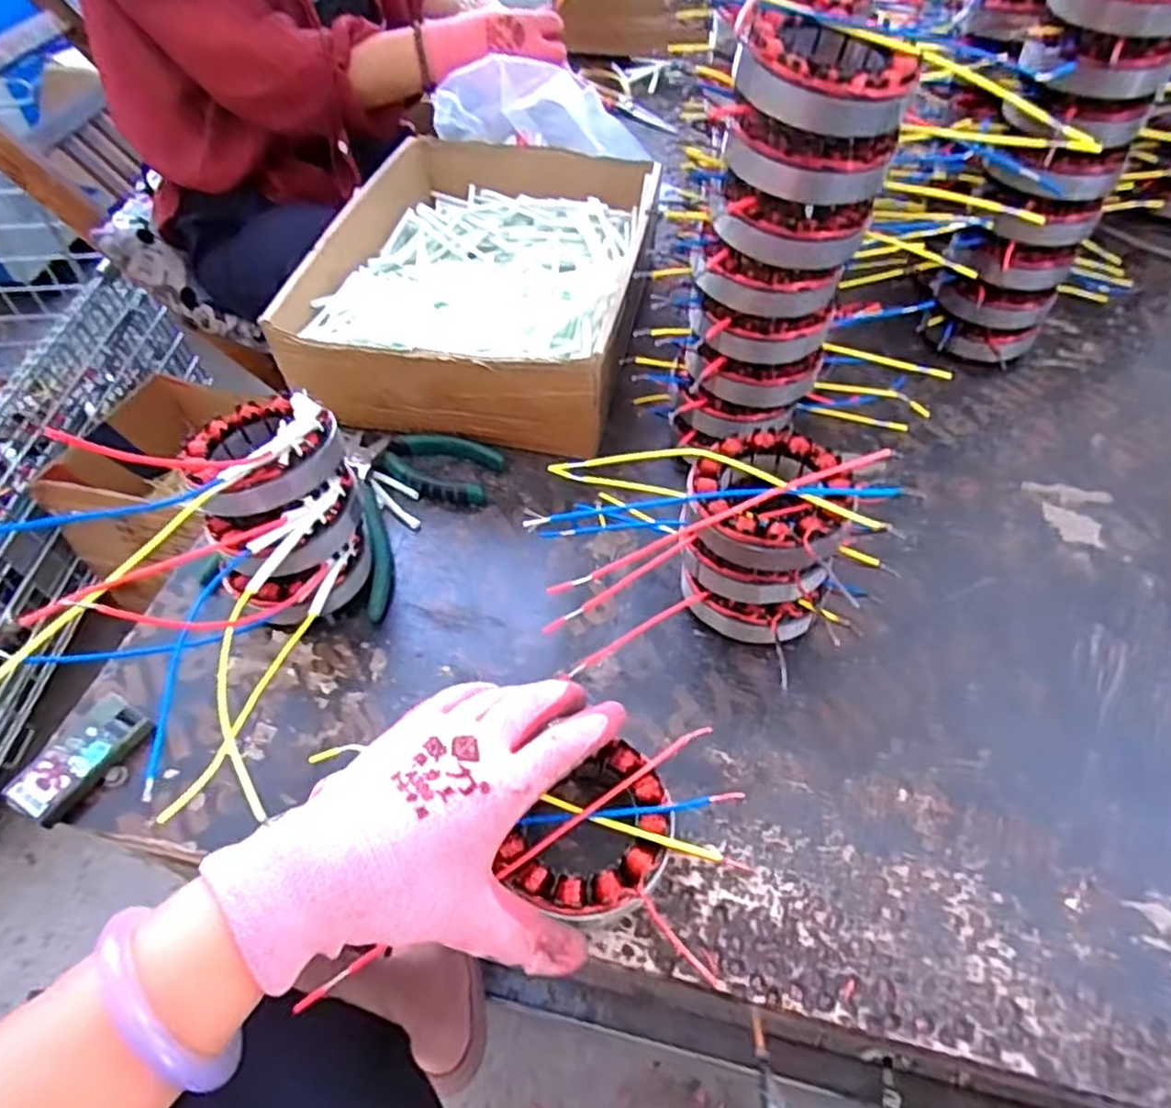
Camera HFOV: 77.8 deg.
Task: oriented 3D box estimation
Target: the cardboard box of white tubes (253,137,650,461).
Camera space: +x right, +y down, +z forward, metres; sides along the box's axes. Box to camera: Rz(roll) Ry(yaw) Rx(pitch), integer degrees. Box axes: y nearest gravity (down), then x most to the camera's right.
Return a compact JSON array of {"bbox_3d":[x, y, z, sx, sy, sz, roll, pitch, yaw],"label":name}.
[{"bbox_3d":[-0.074,-0.235,0.615,0.240,0.091,0.343,8,53,8],"label":"cardboard box of white tubes"}]

